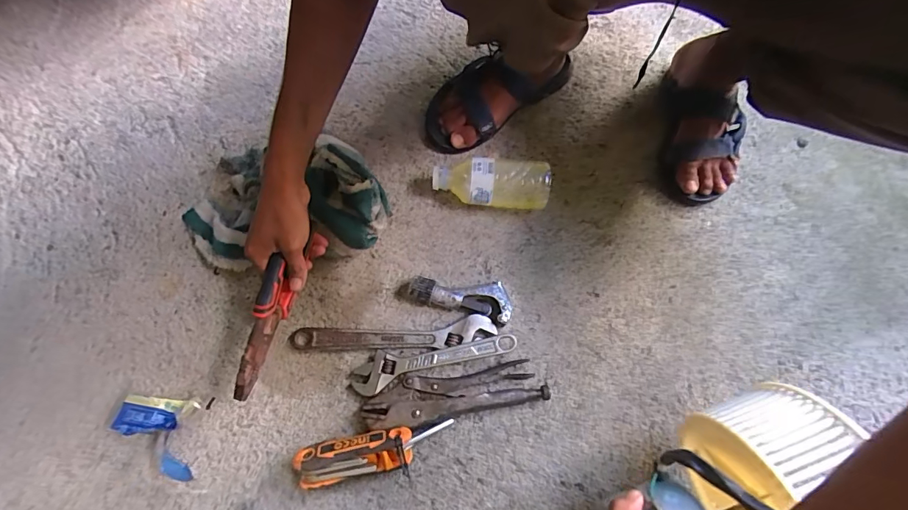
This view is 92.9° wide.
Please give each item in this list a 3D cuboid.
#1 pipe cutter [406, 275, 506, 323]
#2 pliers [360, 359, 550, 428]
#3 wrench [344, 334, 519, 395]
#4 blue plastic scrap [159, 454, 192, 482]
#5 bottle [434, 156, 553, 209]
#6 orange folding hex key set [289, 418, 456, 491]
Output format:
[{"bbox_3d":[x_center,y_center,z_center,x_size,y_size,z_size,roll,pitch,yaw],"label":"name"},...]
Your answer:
[{"bbox_3d":[0.006,0.050,0.551,0.127,0.033,0.046,13,74,2],"label":"pipe cutter"},{"bbox_3d":[0.001,0.167,0.518,0.213,0.021,0.057,-6,74,-3],"label":"pliers"},{"bbox_3d":[-0.026,0.125,0.529,0.202,0.022,0.042,-16,75,-6],"label":"wrench"},{"bbox_3d":[-0.297,0.229,0.459,0.019,0.005,0.041,-40,111,-11],"label":"blue plastic scrap"},{"bbox_3d":[0.049,-0.093,0.581,0.149,0.066,0.053,3,74,0],"label":"bottle"},{"bbox_3d":[-0.089,0.224,0.485,0.177,0.043,0.049,-7,74,-3],"label":"orange folding hex key set"}]

